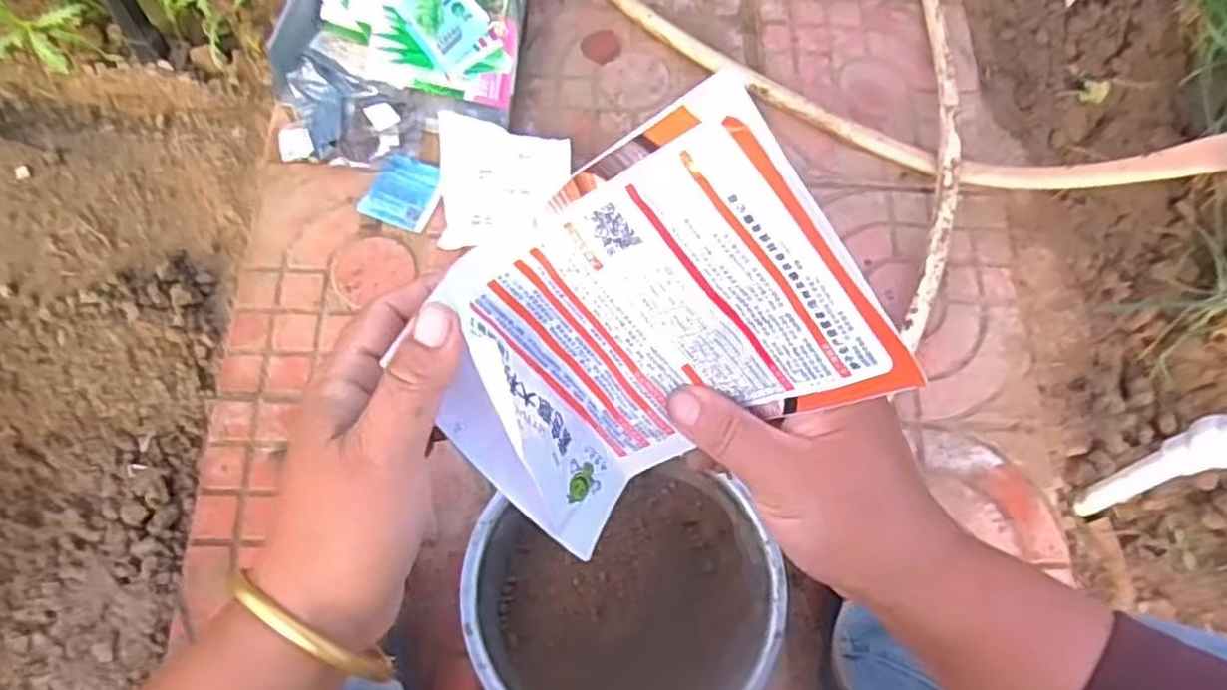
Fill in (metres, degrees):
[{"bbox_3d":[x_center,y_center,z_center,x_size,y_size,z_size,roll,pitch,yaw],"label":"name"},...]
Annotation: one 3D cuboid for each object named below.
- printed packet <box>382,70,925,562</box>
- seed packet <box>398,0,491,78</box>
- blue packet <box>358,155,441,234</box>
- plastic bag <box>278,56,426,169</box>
[{"bbox_3d":[0.006,0.004,0.290,0.126,0.172,0.046,49,34,-17],"label":"printed packet"},{"bbox_3d":[-0.206,-0.399,0.923,0.088,0.011,0.102,-42,101,-10],"label":"seed packet"},{"bbox_3d":[-0.244,-0.179,0.884,0.076,0.008,0.087,18,72,4],"label":"blue packet"},{"bbox_3d":[-0.316,-0.280,0.919,0.170,0.039,0.146,4,71,-1],"label":"plastic bag"}]

